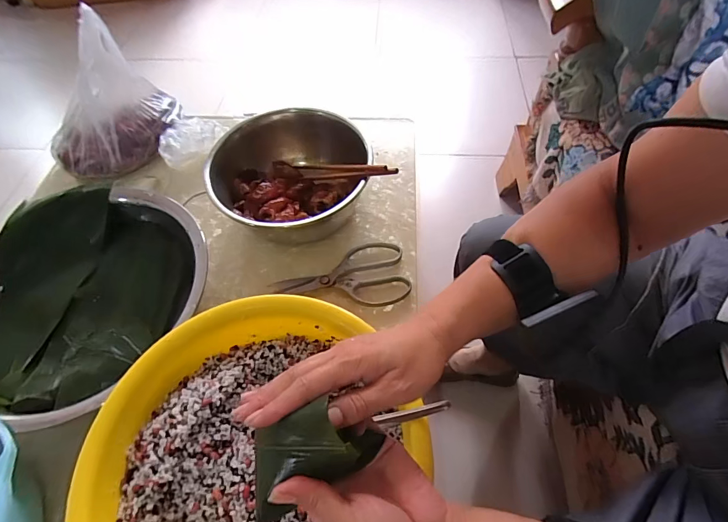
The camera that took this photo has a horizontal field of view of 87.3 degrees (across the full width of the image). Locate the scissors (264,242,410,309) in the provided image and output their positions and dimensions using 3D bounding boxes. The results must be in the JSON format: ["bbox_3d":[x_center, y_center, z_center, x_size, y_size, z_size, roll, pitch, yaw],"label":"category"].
[{"bbox_3d":[-0.033,0.026,0.566,0.192,0.019,0.104,-8,58,-3],"label":"scissors"}]

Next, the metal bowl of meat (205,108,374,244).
[{"bbox_3d":[-0.115,-0.127,0.613,0.226,0.098,0.242,-1,57,2],"label":"metal bowl of meat"}]

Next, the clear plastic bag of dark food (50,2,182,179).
[{"bbox_3d":[-0.462,-0.281,0.661,0.221,0.195,0.143,-36,63,-18],"label":"clear plastic bag of dark food"}]

